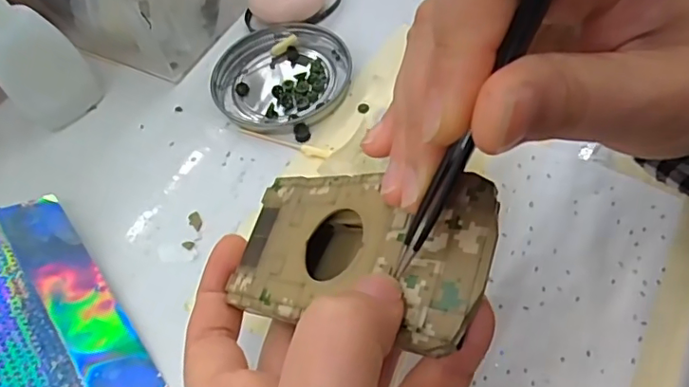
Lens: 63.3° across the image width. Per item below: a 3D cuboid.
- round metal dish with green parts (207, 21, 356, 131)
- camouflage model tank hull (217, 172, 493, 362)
[{"bbox_3d":[-0.038,-0.068,0.322,0.078,0.011,0.077,-4,56,7],"label":"round metal dish with green parts"},{"bbox_3d":[0.001,0.017,0.170,0.094,0.015,0.047,2,51,45],"label":"camouflage model tank hull"}]

